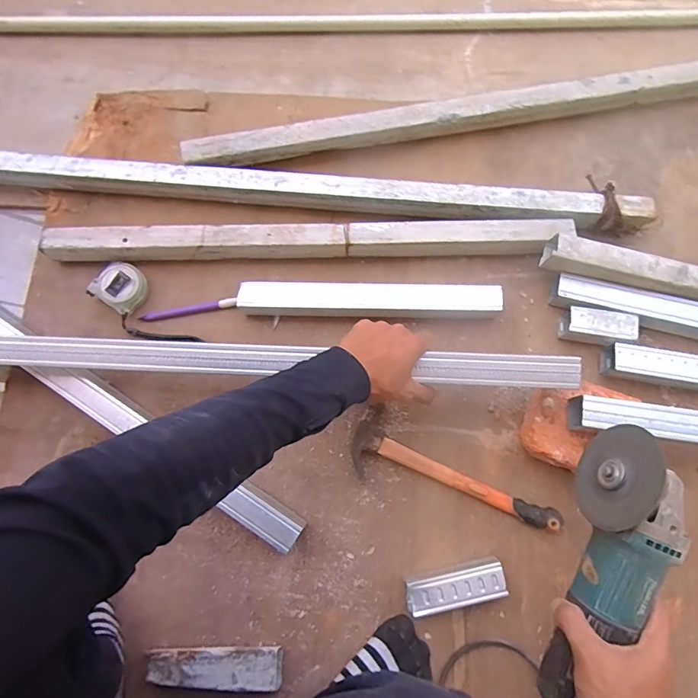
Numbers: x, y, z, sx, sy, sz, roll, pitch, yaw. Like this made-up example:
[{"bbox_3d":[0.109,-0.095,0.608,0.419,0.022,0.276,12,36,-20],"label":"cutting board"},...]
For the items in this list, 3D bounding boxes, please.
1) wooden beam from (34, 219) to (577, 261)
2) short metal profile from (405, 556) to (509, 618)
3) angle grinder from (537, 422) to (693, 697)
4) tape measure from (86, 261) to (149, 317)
[{"bbox_3d":[-0.058,-0.145,0.604,0.705,0.045,0.052,0,75,0],"label":"wooden beam"},{"bbox_3d":[0.120,0.272,0.504,0.111,0.040,0.038,-12,76,-3],"label":"short metal profile"},{"bbox_3d":[0.252,0.209,0.410,0.078,0.075,0.259,17,88,4],"label":"angle grinder"},{"bbox_3d":[-0.315,-0.085,0.604,0.062,0.039,0.061,33,78,8],"label":"tape measure"}]

